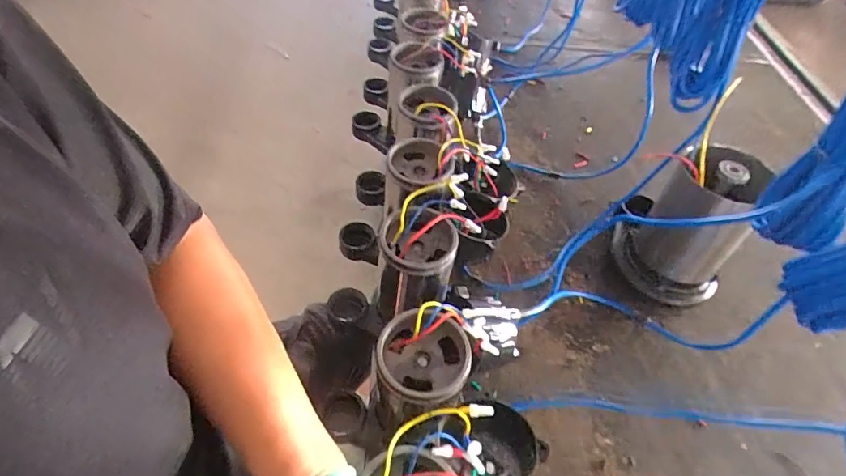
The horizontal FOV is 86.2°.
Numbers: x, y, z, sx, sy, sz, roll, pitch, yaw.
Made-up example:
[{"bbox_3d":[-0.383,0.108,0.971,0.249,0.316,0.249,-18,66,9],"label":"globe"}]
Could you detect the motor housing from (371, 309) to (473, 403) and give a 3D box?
[{"bbox_3d":[0.000,0.120,0.437,0.089,0.036,0.081,3,52,-4],"label":"motor housing"}]

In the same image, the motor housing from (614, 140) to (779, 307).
[{"bbox_3d":[0.385,-0.023,0.654,0.160,0.230,0.160,39,58,22],"label":"motor housing"}]

